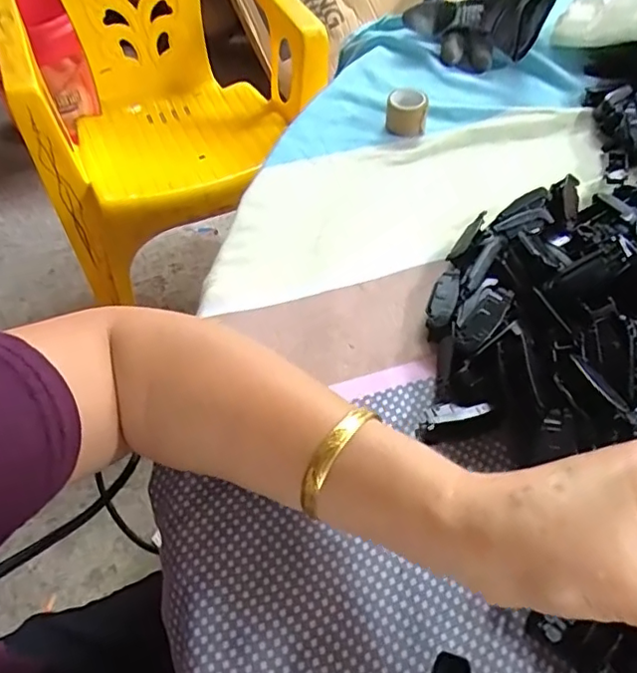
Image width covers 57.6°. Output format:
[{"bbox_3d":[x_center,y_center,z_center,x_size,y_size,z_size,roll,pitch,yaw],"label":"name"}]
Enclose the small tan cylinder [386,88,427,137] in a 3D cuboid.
[{"bbox_3d":[0.074,-0.190,0.484,0.033,0.024,0.034,7,54,5],"label":"small tan cylinder"}]

